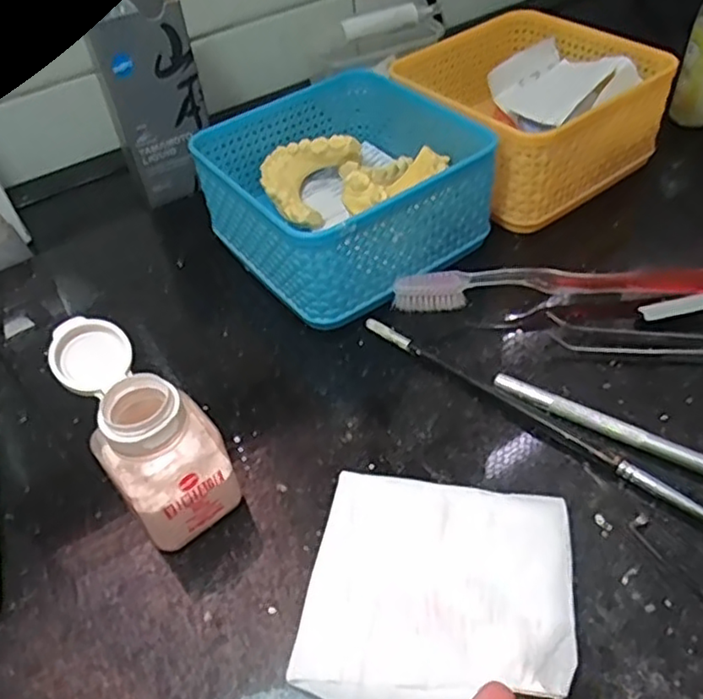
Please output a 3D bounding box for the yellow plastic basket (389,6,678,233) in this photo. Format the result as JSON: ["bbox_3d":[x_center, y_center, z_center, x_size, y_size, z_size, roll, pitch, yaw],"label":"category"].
[{"bbox_3d":[0.107,-0.152,0.422,0.130,0.064,0.133,-31,52,-21],"label":"yellow plastic basket"}]

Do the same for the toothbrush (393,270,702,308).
[{"bbox_3d":[0.114,-0.031,0.339,0.181,0.018,0.021,-2,47,3],"label":"toothbrush"}]

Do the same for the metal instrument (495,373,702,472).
[{"bbox_3d":[0.127,0.038,0.280,0.138,0.008,0.009,23,54,24],"label":"metal instrument"}]

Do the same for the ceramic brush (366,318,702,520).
[{"bbox_3d":[0.080,0.028,0.296,0.187,0.008,0.008,33,58,30],"label":"ceramic brush"}]

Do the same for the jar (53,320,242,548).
[{"bbox_3d":[-0.080,0.033,0.264,0.041,0.075,0.066,-32,52,-22],"label":"jar"}]

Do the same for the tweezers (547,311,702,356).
[{"bbox_3d":[0.168,-0.003,0.311,0.140,0.010,0.020,7,48,12],"label":"tweezers"}]

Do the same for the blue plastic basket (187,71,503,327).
[{"bbox_3d":[-0.002,-0.094,0.381,0.138,0.062,0.136,-31,52,-22],"label":"blue plastic basket"}]

